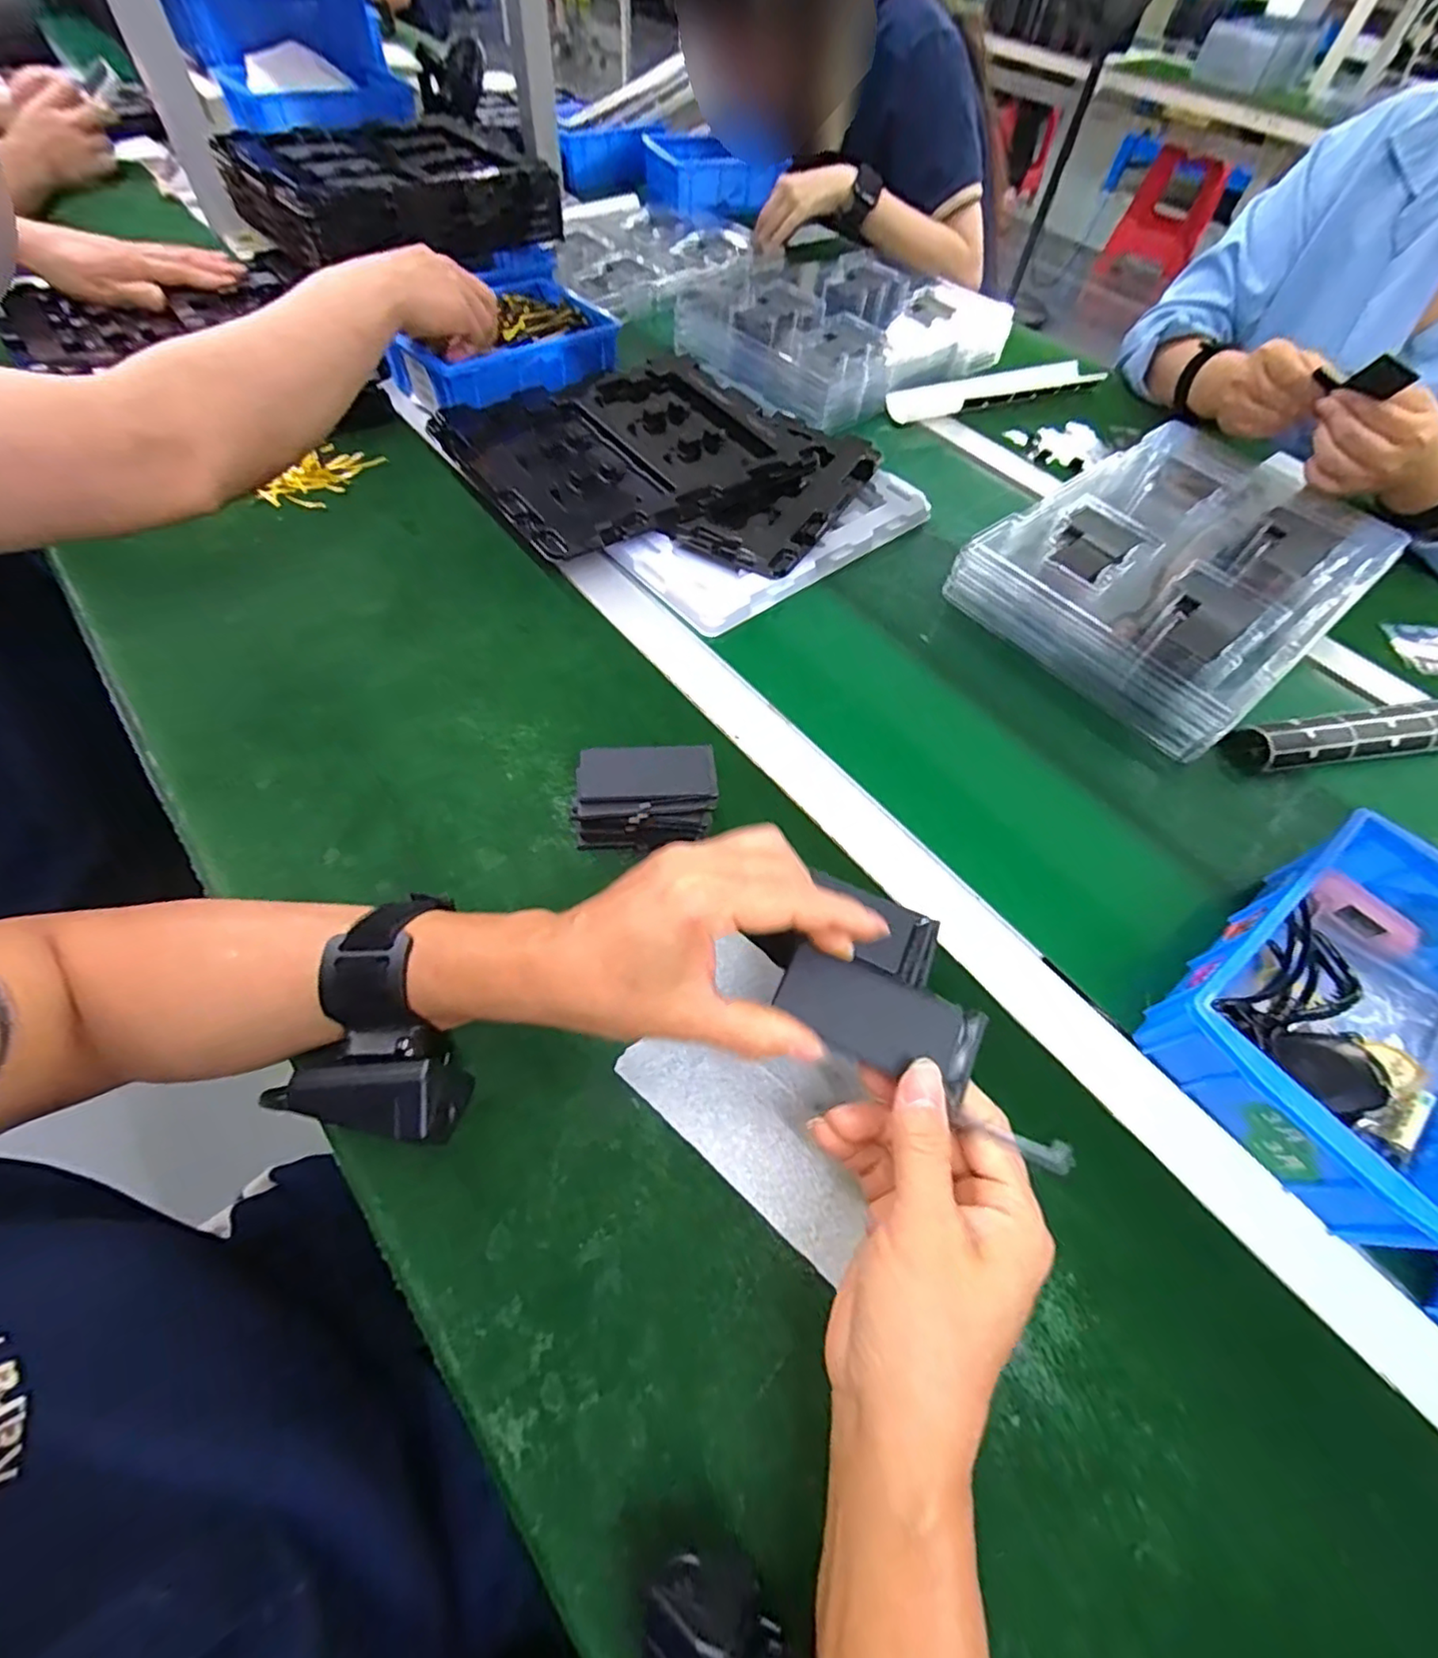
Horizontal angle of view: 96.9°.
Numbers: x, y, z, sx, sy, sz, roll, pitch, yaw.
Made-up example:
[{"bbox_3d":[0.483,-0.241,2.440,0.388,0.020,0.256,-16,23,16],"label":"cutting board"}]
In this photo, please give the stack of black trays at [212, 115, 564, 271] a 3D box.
[{"bbox_3d":[-0.326,-0.651,0.652,0.175,0.071,0.278,41,64,18],"label":"stack of black trays"}]

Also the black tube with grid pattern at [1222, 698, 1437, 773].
[{"bbox_3d":[0.537,-0.075,0.496,0.289,0.039,0.042,-6,60,-9],"label":"black tube with grid pattern"}]

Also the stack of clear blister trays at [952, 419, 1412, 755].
[{"bbox_3d":[0.423,-0.240,0.563,0.412,0.057,0.242,-32,67,-22],"label":"stack of clear blister trays"}]

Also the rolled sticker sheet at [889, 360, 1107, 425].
[{"bbox_3d":[0.316,-0.502,0.724,0.286,0.017,0.045,-21,63,-17],"label":"rolled sticker sheet"}]

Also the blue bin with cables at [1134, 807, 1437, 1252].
[{"bbox_3d":[0.337,0.094,0.331,0.197,0.057,0.127,-32,67,-22],"label":"blue bin with cables"}]

